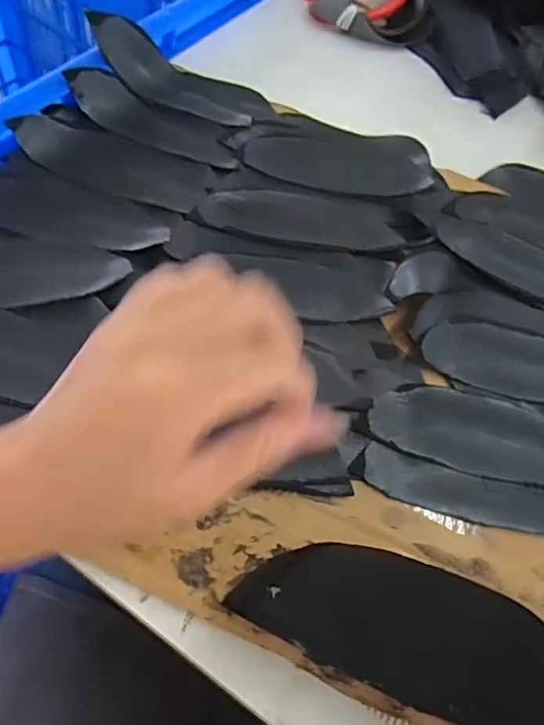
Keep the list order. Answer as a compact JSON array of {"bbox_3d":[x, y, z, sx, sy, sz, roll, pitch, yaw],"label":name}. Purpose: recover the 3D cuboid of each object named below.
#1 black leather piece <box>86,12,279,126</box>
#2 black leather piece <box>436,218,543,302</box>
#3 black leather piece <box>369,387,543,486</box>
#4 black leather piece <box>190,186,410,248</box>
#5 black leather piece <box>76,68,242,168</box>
[{"bbox_3d":[-0.067,-0.211,0.412,0.139,0.020,0.057,23,61,-11],"label":"black leather piece"},{"bbox_3d":[0.175,-0.065,0.375,0.132,0.005,0.041,26,60,1],"label":"black leather piece"},{"bbox_3d":[0.122,0.039,0.313,0.130,0.009,0.048,13,59,-2],"label":"black leather piece"},{"bbox_3d":[0.019,-0.098,0.369,0.130,0.004,0.044,4,61,-5],"label":"black leather piece"},{"bbox_3d":[-0.080,-0.172,0.393,0.121,0.012,0.043,25,63,-2],"label":"black leather piece"}]

